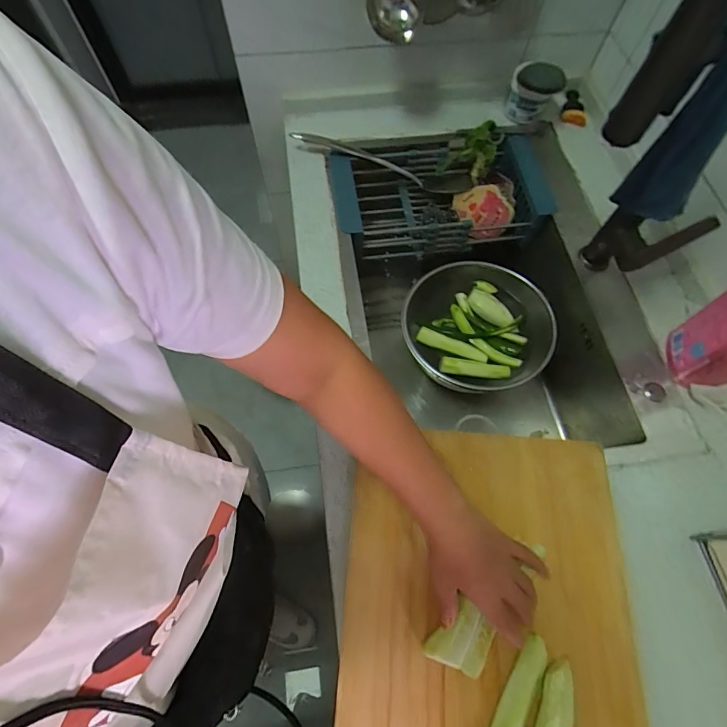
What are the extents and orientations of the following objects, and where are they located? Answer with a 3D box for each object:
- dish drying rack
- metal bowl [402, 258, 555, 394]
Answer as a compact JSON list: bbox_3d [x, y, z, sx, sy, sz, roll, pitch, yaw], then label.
[{"bbox_3d":[0.143,-0.315,0.787,0.391,0.084,0.214,-7,66,-4],"label":"dish drying rack"},{"bbox_3d":[0.196,-0.059,0.759,0.237,0.115,0.255,0,64,-1],"label":"metal bowl"}]

